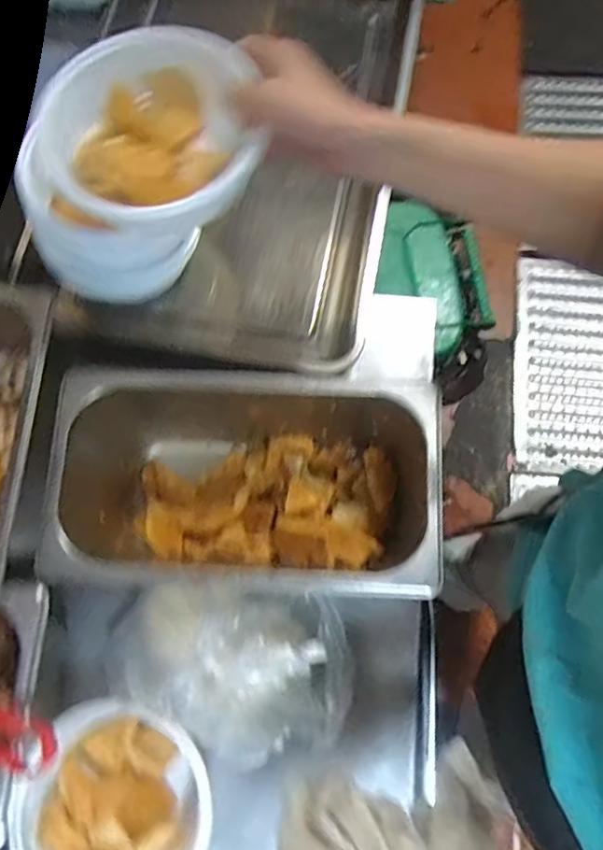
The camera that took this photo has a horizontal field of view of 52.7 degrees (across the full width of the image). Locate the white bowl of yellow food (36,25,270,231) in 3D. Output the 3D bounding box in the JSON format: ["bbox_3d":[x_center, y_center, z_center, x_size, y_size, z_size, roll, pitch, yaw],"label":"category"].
[{"bbox_3d":[-0.129,-0.230,0.488,0.163,0.074,0.155,0,75,1],"label":"white bowl of yellow food"}]

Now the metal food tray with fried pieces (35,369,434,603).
[{"bbox_3d":[-0.052,0.059,0.564,0.330,0.152,0.174,2,75,2],"label":"metal food tray with fried pieces"}]

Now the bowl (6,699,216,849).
[{"bbox_3d":[-0.166,0.331,0.547,0.175,0.066,0.160,0,75,1],"label":"bowl"}]

